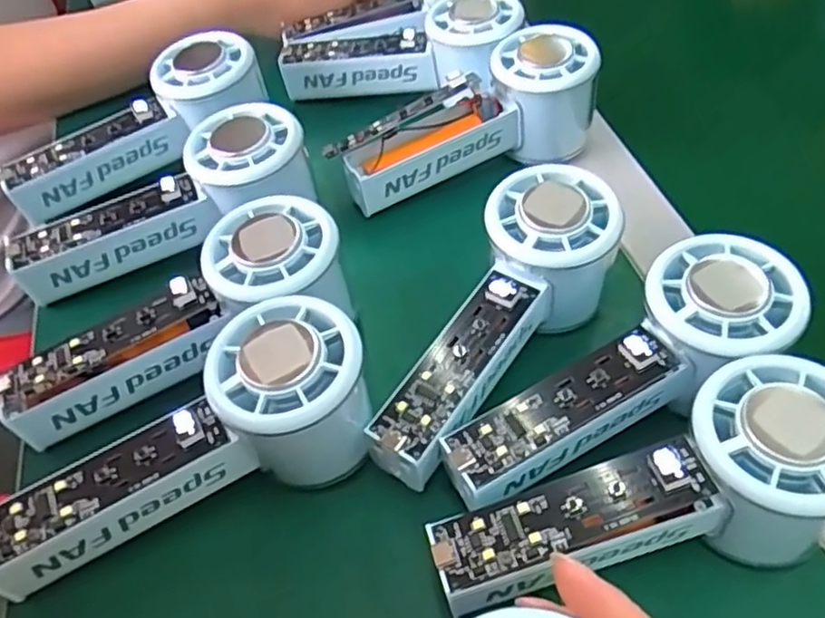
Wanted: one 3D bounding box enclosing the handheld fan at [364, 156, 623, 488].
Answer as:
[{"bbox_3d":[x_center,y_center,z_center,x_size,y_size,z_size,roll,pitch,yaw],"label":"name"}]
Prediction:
[{"bbox_3d":[0.035,0.005,0.300,0.056,0.051,0.154,30,69,24],"label":"handheld fan"}]

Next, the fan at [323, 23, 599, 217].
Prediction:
[{"bbox_3d":[0.030,-0.103,0.383,0.150,0.055,0.056,-25,54,-18],"label":"fan"}]

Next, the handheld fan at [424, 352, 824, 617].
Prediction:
[{"bbox_3d":[0.081,0.068,0.233,0.144,0.054,0.053,-18,52,-12],"label":"handheld fan"}]

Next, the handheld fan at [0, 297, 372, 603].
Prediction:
[{"bbox_3d":[-0.084,0.052,0.262,0.149,0.050,0.059,-28,54,-5],"label":"handheld fan"}]

